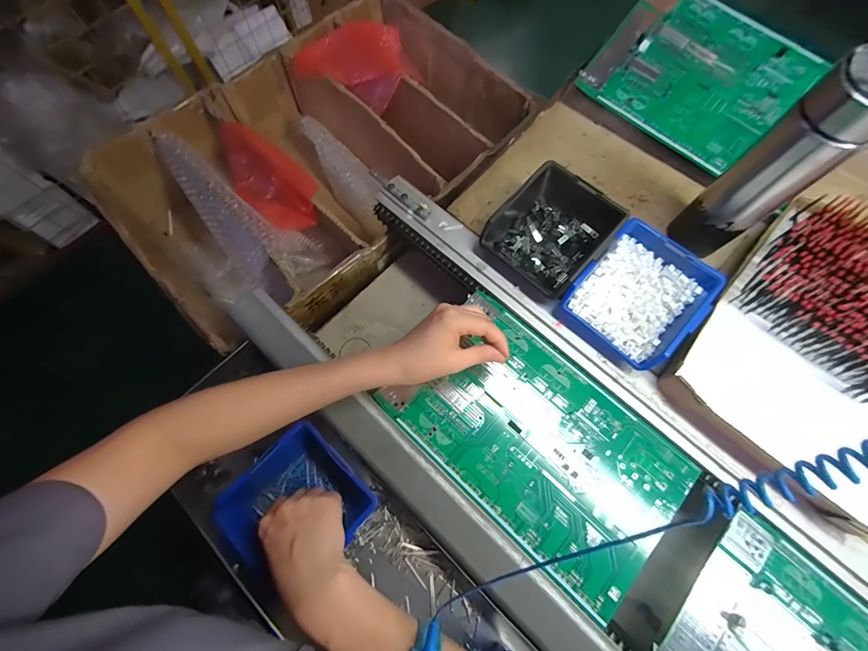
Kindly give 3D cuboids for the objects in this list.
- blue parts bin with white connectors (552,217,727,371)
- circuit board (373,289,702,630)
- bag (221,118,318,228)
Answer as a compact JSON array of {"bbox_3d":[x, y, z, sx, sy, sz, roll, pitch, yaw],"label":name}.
[{"bbox_3d":[0.226,-0.029,0.417,0.119,0.068,0.134,41,76,13],"label":"blue parts bin with white connectors"},{"bbox_3d":[0.109,0.119,0.393,0.293,0.011,0.180,42,76,13],"label":"circuit board"},{"bbox_3d":[-0.277,-0.240,0.596,0.084,0.102,0.216,-43,76,-13],"label":"bag"}]

